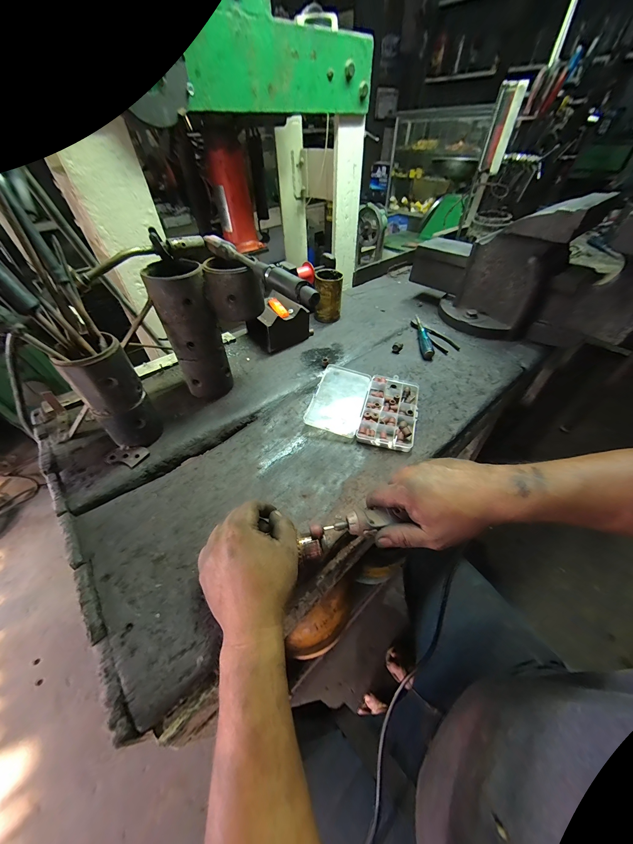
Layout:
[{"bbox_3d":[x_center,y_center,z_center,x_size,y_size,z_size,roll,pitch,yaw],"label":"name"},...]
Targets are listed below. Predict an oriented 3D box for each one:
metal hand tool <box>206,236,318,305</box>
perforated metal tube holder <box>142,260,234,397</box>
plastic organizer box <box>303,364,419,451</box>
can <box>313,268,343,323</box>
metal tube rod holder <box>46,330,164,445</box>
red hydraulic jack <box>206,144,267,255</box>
[{"bbox_3d":[-0.088,-0.231,0.406,0.022,0.030,0.259,-34,55,-27],"label":"metal hand tool"},{"bbox_3d":[-0.223,-0.156,0.500,0.085,0.222,0.088,-22,51,-19],"label":"perforated metal tube holder"},{"bbox_3d":[0.095,-0.039,0.540,0.195,0.023,0.183,12,49,11],"label":"plastic organizer box"},{"bbox_3d":[0.032,-0.344,0.753,0.075,0.119,0.076,4,48,4],"label":"can"},{"bbox_3d":[-0.309,-0.040,0.425,0.075,0.164,0.067,-20,51,-18],"label":"metal tube rod holder"},{"bbox_3d":[-0.226,-0.626,0.788,0.122,0.224,0.090,-17,49,-14],"label":"red hydraulic jack"}]

